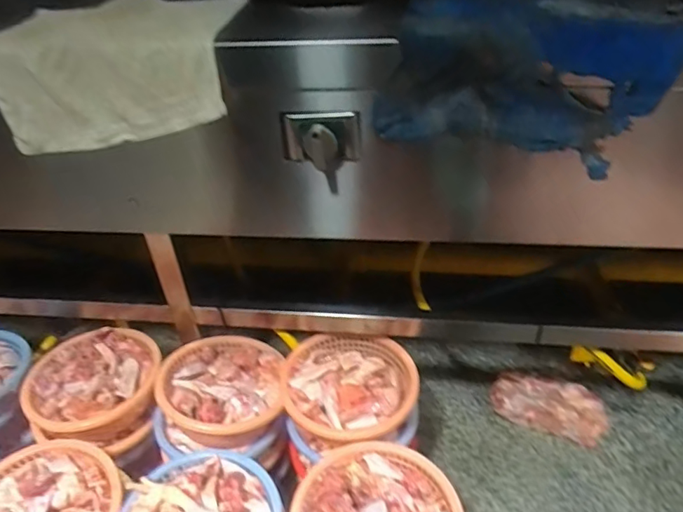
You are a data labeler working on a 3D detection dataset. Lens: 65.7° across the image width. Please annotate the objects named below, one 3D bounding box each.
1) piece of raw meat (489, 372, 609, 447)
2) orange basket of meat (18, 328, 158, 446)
[{"bbox_3d":[0.405,0.294,1.037,0.212,0.060,0.116,11,39,19],"label":"piece of raw meat"},{"bbox_3d":[-0.403,0.223,0.876,0.201,0.094,0.197,-2,37,2],"label":"orange basket of meat"}]

